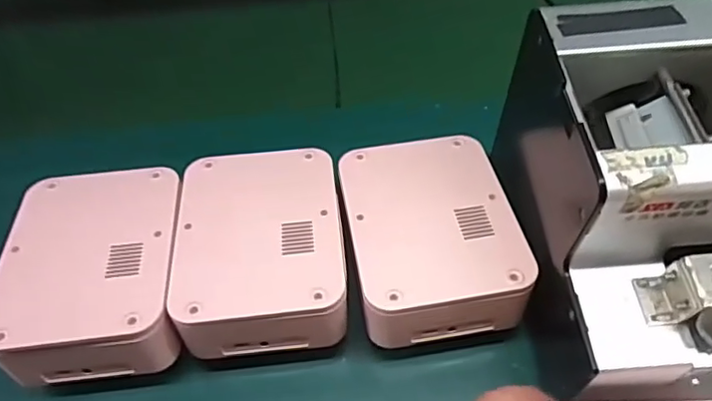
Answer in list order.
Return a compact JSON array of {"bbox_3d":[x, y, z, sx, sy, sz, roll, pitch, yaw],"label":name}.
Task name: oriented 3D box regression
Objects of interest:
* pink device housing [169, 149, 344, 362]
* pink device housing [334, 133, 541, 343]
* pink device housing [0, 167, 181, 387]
[{"bbox_3d":[-0.058,0.025,0.355,0.096,0.037,0.130,-7,52,-2],"label":"pink device housing"},{"bbox_3d":[0.046,0.018,0.356,0.097,0.036,0.128,-8,52,-4],"label":"pink device housing"},{"bbox_3d":[-0.156,0.037,0.347,0.096,0.042,0.128,-8,52,-4],"label":"pink device housing"}]

